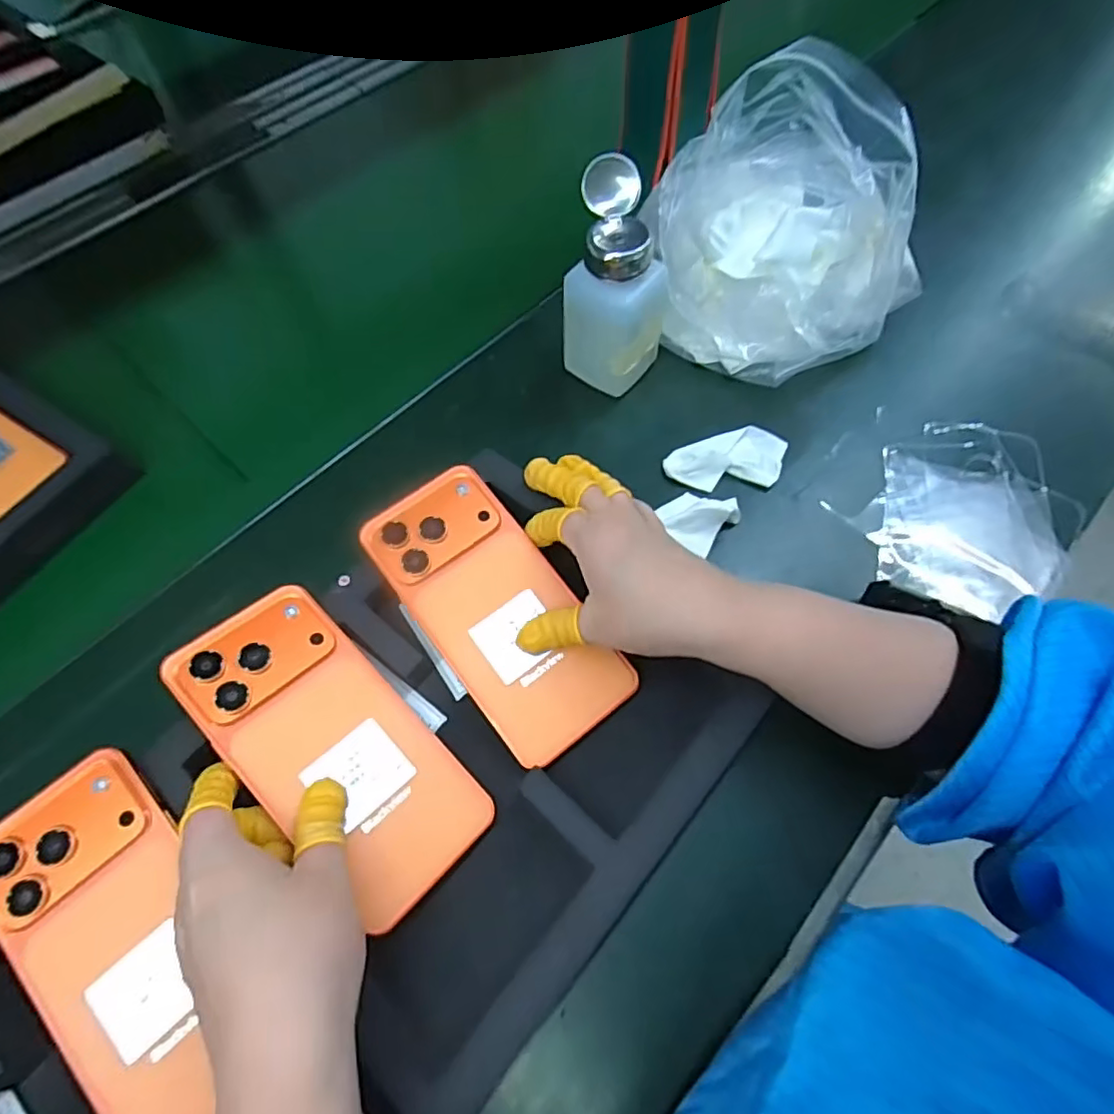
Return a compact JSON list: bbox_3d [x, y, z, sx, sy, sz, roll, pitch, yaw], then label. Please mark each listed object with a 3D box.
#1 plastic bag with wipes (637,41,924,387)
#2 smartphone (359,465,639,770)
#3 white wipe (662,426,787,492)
[{"bbox_3d":[0.141,-0.199,0.389,0.169,0.149,0.104,32,64,22],"label":"plastic bag with wipes"},{"bbox_3d":[-0.033,0.026,0.328,0.076,0.008,0.160,-32,76,-16],"label":"smartphone"},{"bbox_3d":[0.110,-0.065,0.394,0.076,0.013,0.039,-4,57,1],"label":"white wipe"}]

